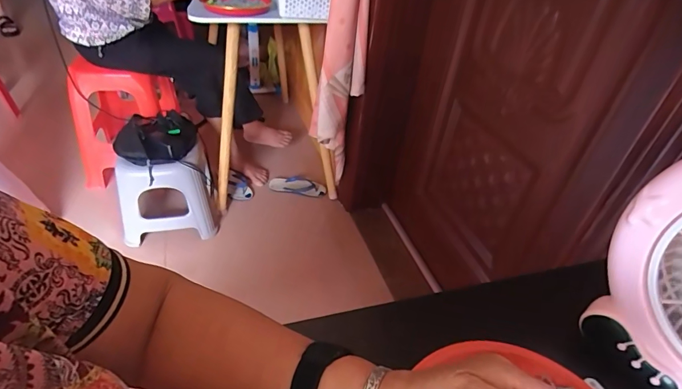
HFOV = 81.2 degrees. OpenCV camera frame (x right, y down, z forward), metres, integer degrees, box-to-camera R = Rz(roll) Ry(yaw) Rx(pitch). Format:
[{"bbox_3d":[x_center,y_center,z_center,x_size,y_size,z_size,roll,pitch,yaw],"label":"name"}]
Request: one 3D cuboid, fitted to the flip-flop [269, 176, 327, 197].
[{"bbox_3d":[-0.189,-0.034,1.752,0.251,0.042,0.104,7,40,1],"label":"flip-flop"}]

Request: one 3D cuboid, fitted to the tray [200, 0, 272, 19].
[{"bbox_3d":[-0.333,-0.610,1.271,0.205,0.030,0.221,-1,40,-9],"label":"tray"}]

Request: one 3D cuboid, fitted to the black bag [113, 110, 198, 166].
[{"bbox_3d":[-0.604,-0.195,1.303,0.231,0.098,0.219,-6,41,-15],"label":"black bag"}]

